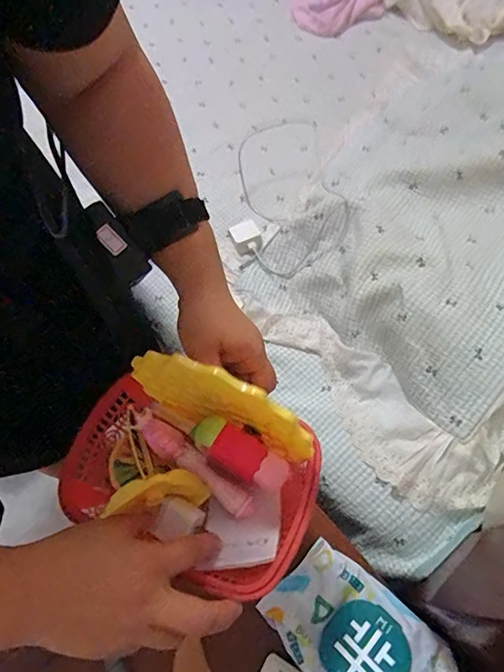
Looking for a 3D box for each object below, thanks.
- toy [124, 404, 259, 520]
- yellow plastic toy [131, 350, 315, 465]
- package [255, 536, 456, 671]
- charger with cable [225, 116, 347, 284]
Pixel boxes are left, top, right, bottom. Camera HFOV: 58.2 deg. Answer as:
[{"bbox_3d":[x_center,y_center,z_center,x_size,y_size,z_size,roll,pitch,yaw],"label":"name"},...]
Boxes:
[{"bbox_3d":[-0.054,0.112,0.401,0.133,0.023,0.024,34,70,18],"label":"toy"},{"bbox_3d":[-0.026,0.056,0.371,0.159,0.127,0.017,20,67,12],"label":"yellow plastic toy"},{"bbox_3d":[0.112,0.325,0.486,0.187,0.063,0.117,39,72,19],"label":"package"},{"bbox_3d":[0.046,-0.282,0.857,0.208,0.061,0.441,-23,51,16],"label":"charger with cable"}]

